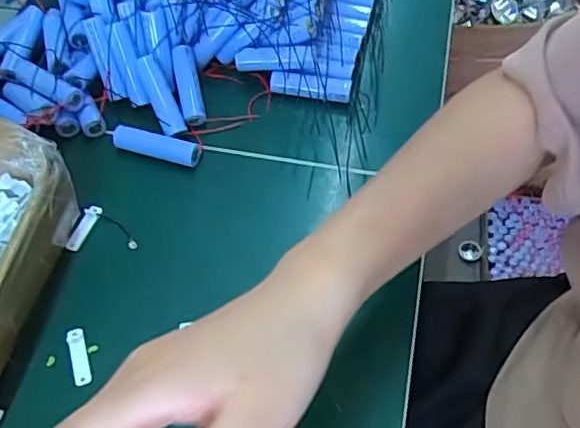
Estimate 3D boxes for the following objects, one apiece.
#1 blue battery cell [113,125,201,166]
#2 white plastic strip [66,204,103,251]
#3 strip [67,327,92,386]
[{"bbox_3d":[-0.101,-0.054,0.451,0.067,0.015,0.019,12,58,11],"label":"blue battery cell"},{"bbox_3d":[-0.147,0.009,0.421,0.011,0.005,0.037,16,59,13],"label":"white plastic strip"},{"bbox_3d":[-0.132,0.089,0.370,0.011,0.005,0.036,-17,58,-8],"label":"strip"}]

